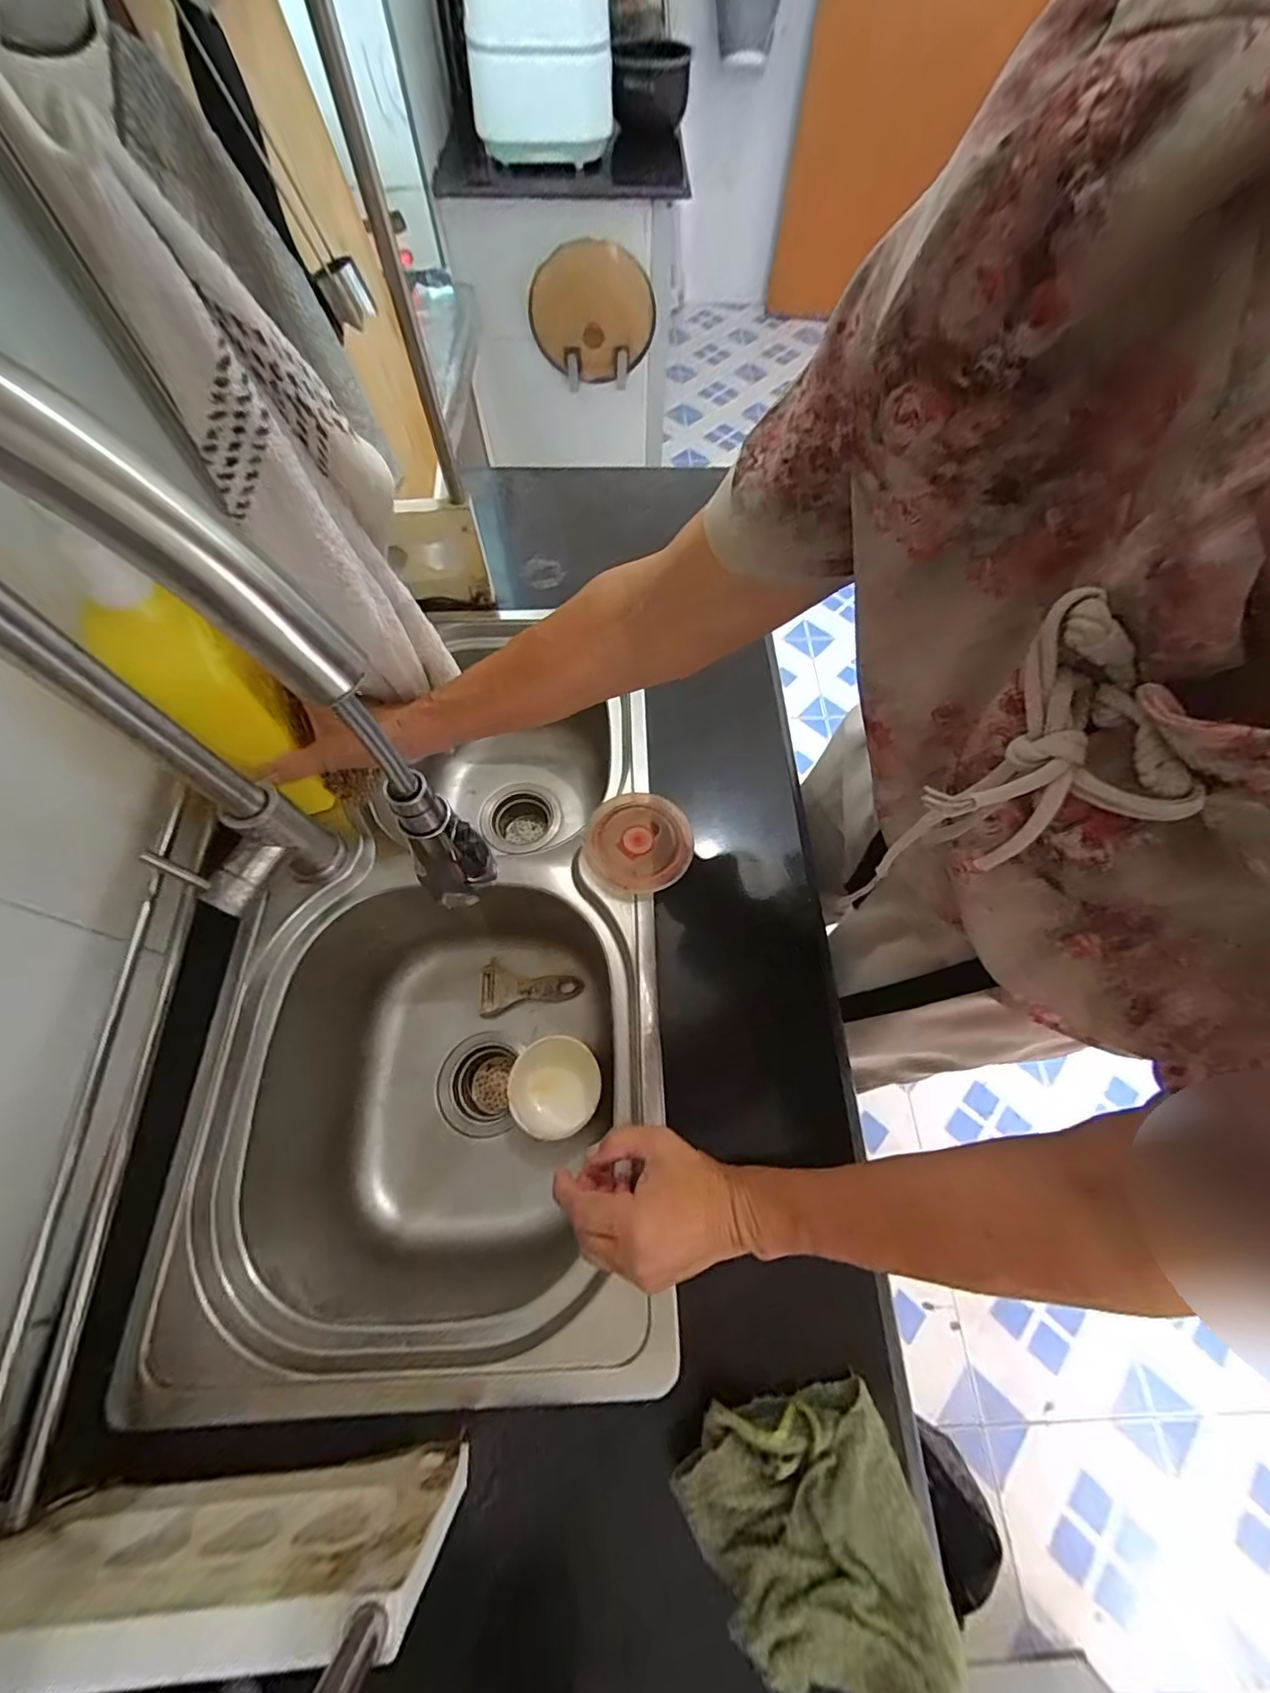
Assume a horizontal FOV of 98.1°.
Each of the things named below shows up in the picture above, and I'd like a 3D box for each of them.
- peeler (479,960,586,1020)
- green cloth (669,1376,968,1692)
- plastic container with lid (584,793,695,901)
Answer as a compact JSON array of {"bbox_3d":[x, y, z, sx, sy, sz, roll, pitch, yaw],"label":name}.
[{"bbox_3d":[-0.128,0.163,0.668,0.124,0.029,0.061,-10,66,-6],"label":"peeler"},{"bbox_3d":[0.101,0.403,0.312,0.136,0.019,0.132,-3,43,-6],"label":"green cloth"},{"bbox_3d":[0.001,0.001,0.532,0.099,0.038,0.103,-15,67,-8],"label":"plastic container with lid"}]

